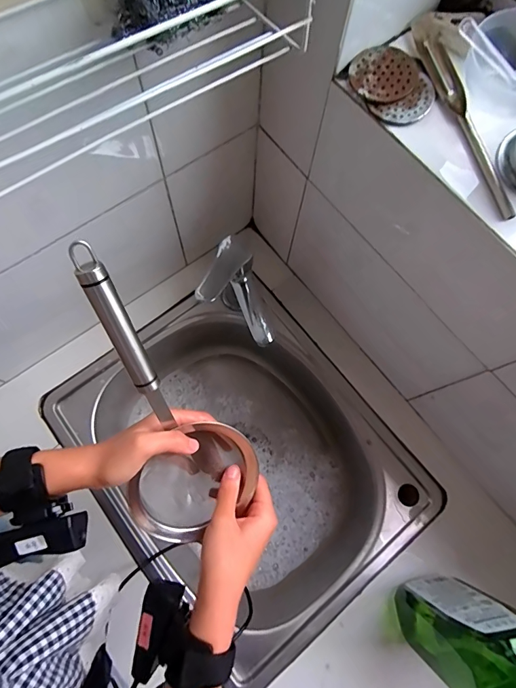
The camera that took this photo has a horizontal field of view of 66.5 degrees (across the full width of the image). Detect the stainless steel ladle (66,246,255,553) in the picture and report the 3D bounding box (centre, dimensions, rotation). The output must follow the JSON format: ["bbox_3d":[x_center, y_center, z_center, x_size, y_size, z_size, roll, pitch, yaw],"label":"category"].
[{"bbox_3d":[-0.082,0.058,0.320,0.117,0.284,0.058,-25,38,-9],"label":"stainless steel ladle"}]

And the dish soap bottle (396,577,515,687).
[{"bbox_3d":[0.236,0.315,0.401,0.093,0.281,0.086,-10,74,-5],"label":"dish soap bottle"}]

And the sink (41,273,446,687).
[{"bbox_3d":[-0.025,0.180,0.661,0.391,0.214,0.495,-37,78,-12],"label":"sink"}]

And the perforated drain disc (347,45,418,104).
[{"bbox_3d":[0.109,-0.234,0.339,0.057,0.008,0.055,1,73,-2],"label":"perforated drain disc"}]

